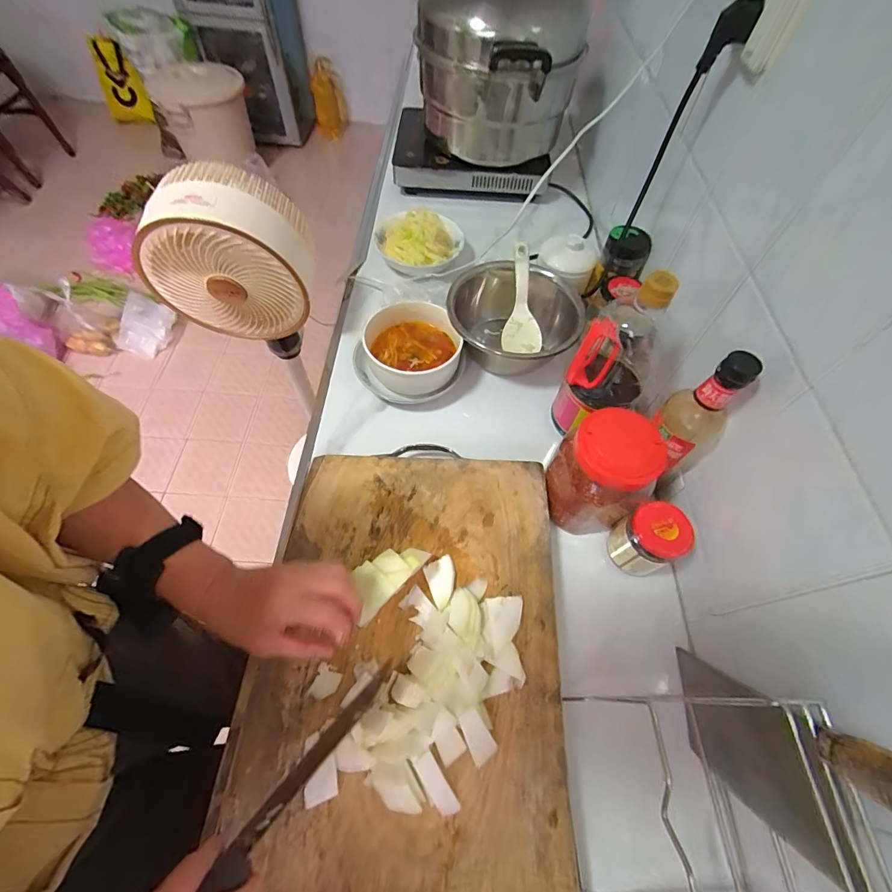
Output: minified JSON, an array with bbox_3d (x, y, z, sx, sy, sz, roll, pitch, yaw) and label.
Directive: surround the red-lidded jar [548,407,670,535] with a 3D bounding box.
[{"bbox_3d":[0.181,0.037,0.498,0.094,0.152,0.091,1,60,-2],"label":"red-lidded jar"}]

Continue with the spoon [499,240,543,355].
[{"bbox_3d":[0.128,-0.245,0.682,0.064,0.028,0.176,0,96,-3],"label":"spoon"}]

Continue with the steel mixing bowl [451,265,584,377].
[{"bbox_3d":[0.109,-0.206,0.672,0.190,0.100,0.221,-3,60,-5],"label":"steel mixing bowl"}]

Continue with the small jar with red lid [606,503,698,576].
[{"bbox_3d":[0.243,0.116,0.494,0.060,0.099,0.061,1,60,-2],"label":"small jar with red lid"}]

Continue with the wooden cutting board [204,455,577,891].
[{"bbox_3d":[-0.037,0.206,0.424,0.310,0.037,0.438,3,60,-1],"label":"wooden cutting board"}]

